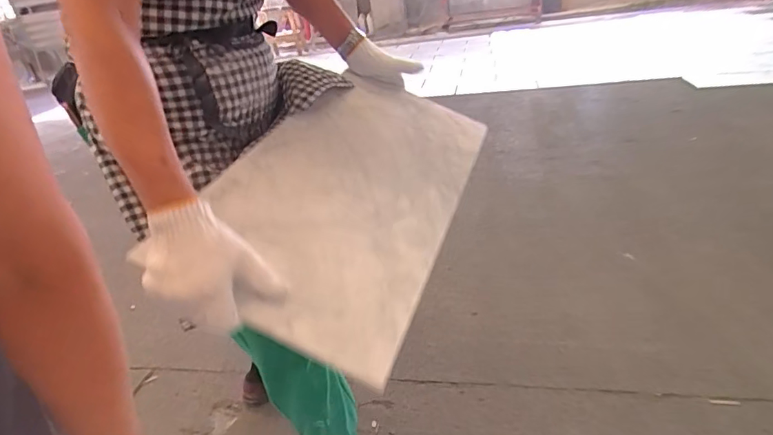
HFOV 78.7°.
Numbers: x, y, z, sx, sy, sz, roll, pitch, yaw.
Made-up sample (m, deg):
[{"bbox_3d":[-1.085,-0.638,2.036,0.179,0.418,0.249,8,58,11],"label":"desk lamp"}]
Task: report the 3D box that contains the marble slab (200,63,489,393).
[{"bbox_3d":[-0.039,-0.062,0.706,0.295,0.013,0.572,25,41,4],"label":"marble slab"}]

